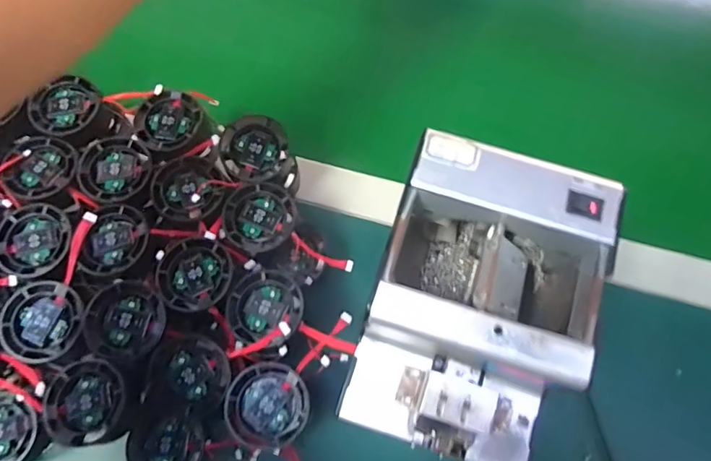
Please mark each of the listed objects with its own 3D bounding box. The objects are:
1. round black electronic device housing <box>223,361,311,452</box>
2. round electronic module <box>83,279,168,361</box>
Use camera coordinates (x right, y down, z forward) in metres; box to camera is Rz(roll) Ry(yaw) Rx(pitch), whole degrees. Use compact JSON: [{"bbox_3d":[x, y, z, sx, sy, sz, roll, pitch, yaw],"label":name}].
[{"bbox_3d":[-0.057,0.113,0.329,0.051,0.013,0.052,1,70,-1],"label":"round black electronic device housing"},{"bbox_3d":[-0.155,0.060,0.343,0.048,0.011,0.051,1,70,-1],"label":"round electronic module"}]

